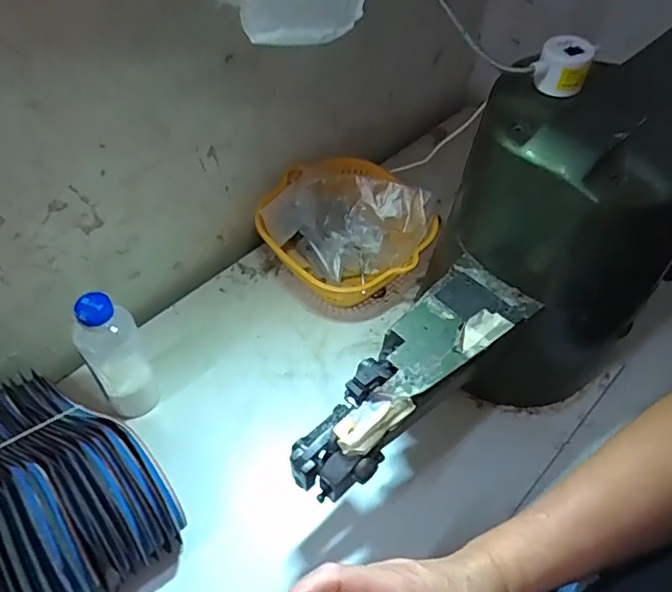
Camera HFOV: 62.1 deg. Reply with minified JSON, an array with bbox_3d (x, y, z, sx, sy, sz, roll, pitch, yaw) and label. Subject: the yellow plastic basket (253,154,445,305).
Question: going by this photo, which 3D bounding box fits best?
[{"bbox_3d":[0.011,-0.080,0.719,0.199,0.091,0.188,2,56,-3],"label":"yellow plastic basket"}]

